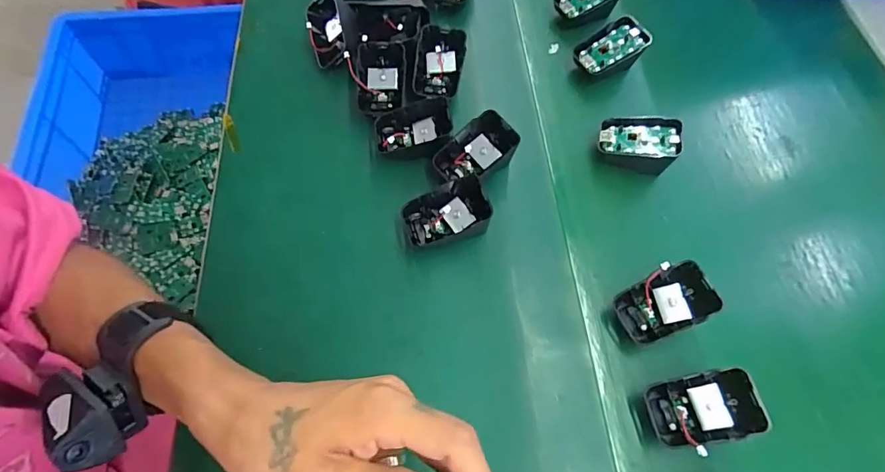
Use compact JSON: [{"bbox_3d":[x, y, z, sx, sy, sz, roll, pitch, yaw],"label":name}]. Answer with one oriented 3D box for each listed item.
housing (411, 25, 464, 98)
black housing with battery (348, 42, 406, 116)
[{"bbox_3d":[-0.004,-0.164,0.440,0.043,0.027,0.063,10,63,2],"label":"housing"},{"bbox_3d":[-0.059,-0.143,0.427,0.048,0.025,0.066,0,63,-3],"label":"black housing with battery"}]

